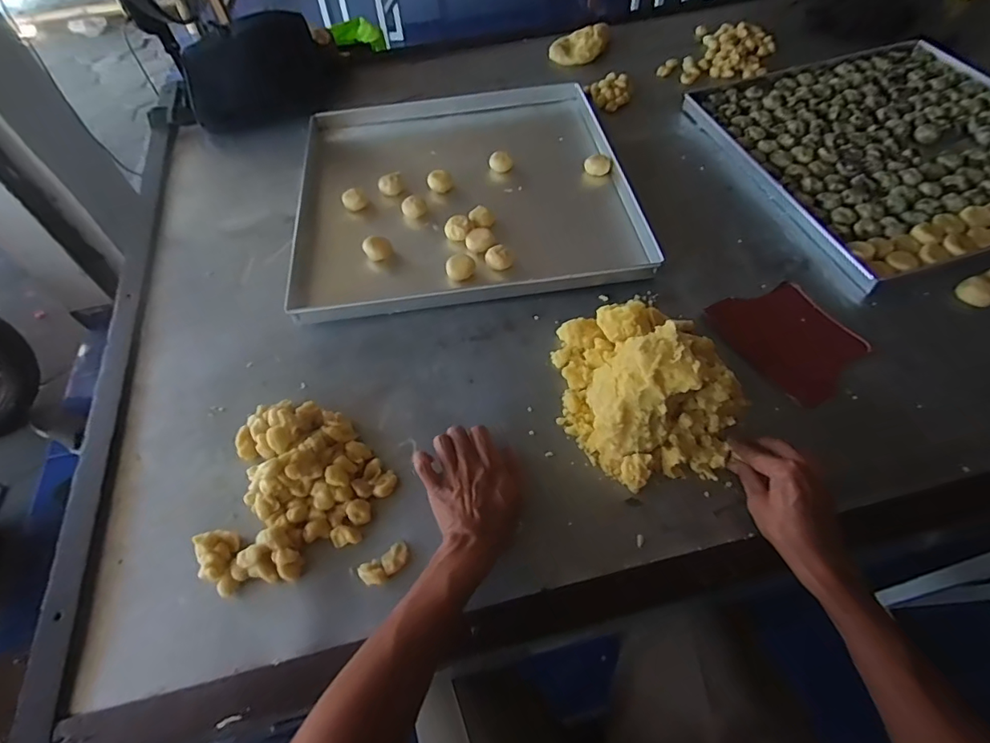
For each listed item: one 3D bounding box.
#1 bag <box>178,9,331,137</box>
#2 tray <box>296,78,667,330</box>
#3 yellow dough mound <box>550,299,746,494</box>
[{"bbox_3d":[-0.442,-0.563,0.954,0.269,0.131,0.121,-19,57,-10],"label":"bag"},{"bbox_3d":[-0.052,-0.300,0.809,0.491,0.027,0.482,-8,56,-2],"label":"tray"},{"bbox_3d":[0.175,0.007,0.560,0.194,0.109,0.205,-2,56,2],"label":"yellow dough mound"}]

